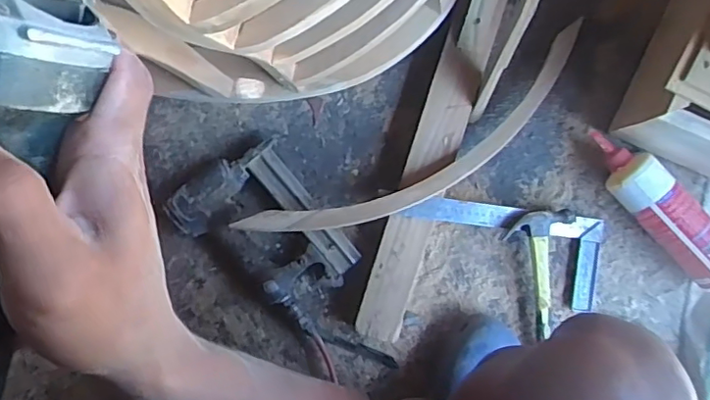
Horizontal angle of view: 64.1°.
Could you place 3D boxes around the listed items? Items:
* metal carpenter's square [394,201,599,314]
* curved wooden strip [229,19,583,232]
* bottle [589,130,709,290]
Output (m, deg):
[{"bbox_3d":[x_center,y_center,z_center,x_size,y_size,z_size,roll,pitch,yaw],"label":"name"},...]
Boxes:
[{"bbox_3d":[0.192,0.065,0.747,0.261,0.028,0.117,10,94,-2],"label":"metal carpenter's square"},{"bbox_3d":[0.092,-0.055,0.717,0.486,0.062,0.093,-30,75,-7],"label":"curved wooden strip"},{"bbox_3d":[0.387,0.006,0.705,0.068,0.055,0.243,-39,88,1],"label":"bottle"}]

